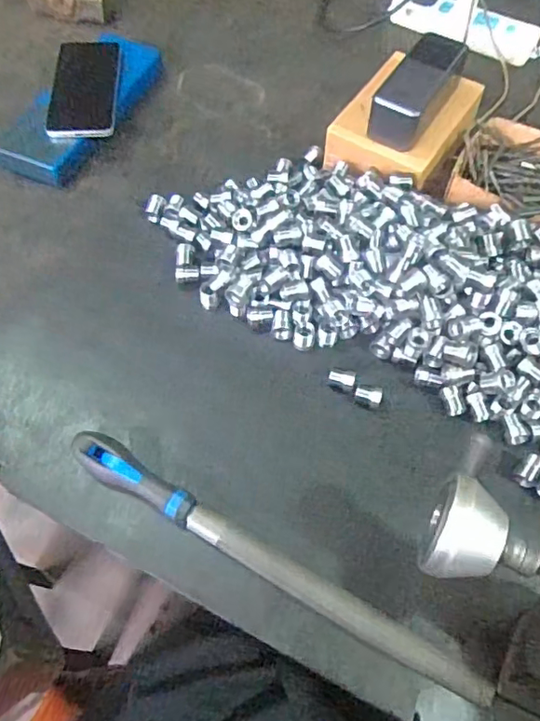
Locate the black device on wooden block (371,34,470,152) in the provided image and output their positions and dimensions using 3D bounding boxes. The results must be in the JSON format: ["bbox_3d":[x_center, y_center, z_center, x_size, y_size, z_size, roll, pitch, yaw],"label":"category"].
[{"bbox_3d":[0.159,-0.289,0.583,0.054,0.051,0.142,29,64,14],"label":"black device on wooden block"}]

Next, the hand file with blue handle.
[{"bbox_3d":[-0.003,0.152,0.410,0.351,0.025,0.028,29,64,14],"label":"hand file with blue handle"}]

